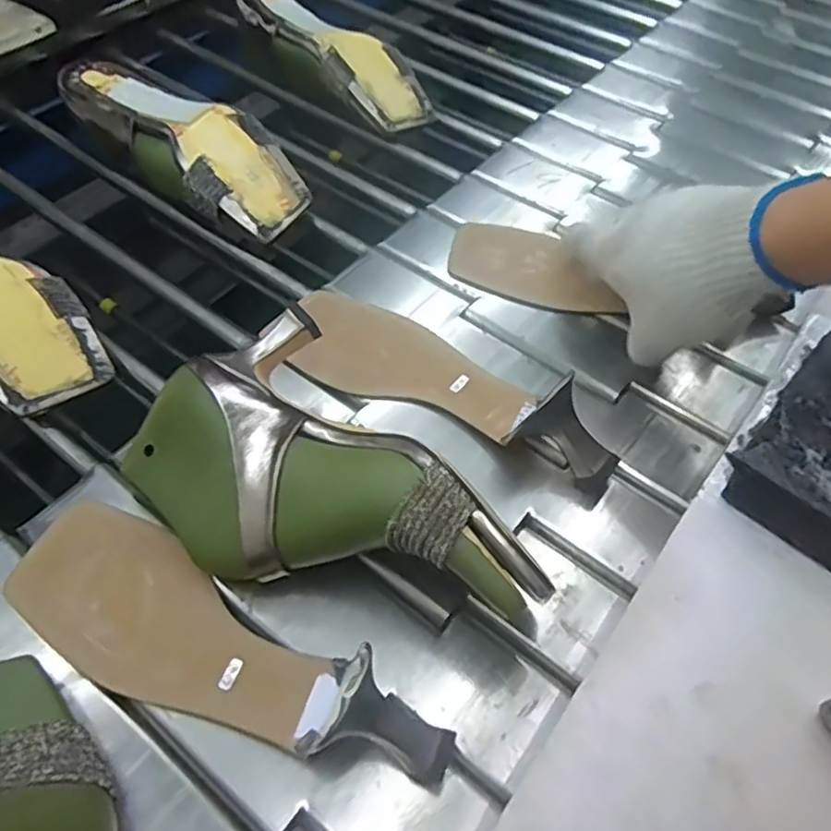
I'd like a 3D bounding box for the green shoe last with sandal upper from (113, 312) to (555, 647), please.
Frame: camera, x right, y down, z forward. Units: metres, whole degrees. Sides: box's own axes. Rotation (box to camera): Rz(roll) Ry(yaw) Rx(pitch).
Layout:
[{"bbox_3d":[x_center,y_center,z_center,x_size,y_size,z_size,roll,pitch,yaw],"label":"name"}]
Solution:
[{"bbox_3d":[-0.056,0.050,0.356,0.123,0.088,0.213,-29,58,-21],"label":"green shoe last with sandal upper"}]

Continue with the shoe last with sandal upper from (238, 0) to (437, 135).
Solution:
[{"bbox_3d":[-0.084,-0.342,0.661,0.226,0.061,0.088,39,61,22],"label":"shoe last with sandal upper"}]

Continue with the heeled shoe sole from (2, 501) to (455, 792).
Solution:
[{"bbox_3d":[-0.105,0.110,0.331,0.246,0.054,0.078,29,58,20],"label":"heeled shoe sole"}]

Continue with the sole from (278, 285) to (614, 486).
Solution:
[{"bbox_3d":[0.019,-0.034,0.445,0.240,0.047,0.076,22,56,12],"label":"sole"}]

